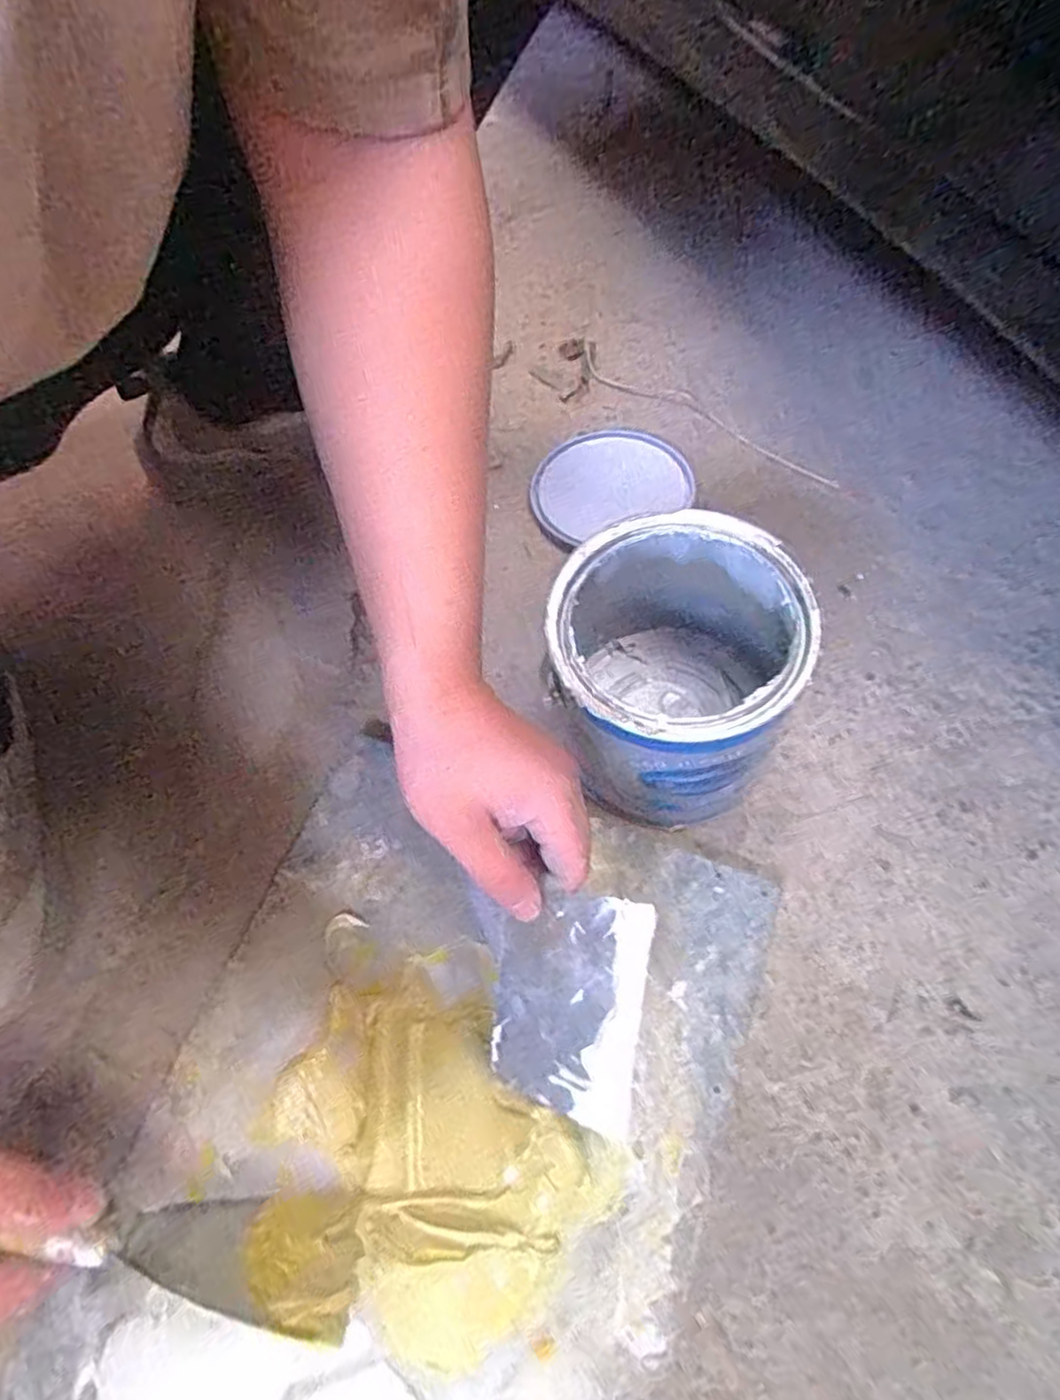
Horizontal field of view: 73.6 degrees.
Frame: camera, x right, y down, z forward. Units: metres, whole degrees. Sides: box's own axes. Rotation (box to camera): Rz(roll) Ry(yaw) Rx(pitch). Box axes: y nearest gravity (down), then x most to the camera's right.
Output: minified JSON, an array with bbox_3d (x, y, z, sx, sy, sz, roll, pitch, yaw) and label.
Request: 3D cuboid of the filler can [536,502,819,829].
[{"bbox_3d":[0.087,-0.021,0.471,0.148,0.157,0.164,18,65,8],"label":"filler can"}]

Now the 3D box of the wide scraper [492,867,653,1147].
[{"bbox_3d":[0.019,0.154,0.358,0.073,0.005,0.122,8,102,12],"label":"wide scraper"}]

